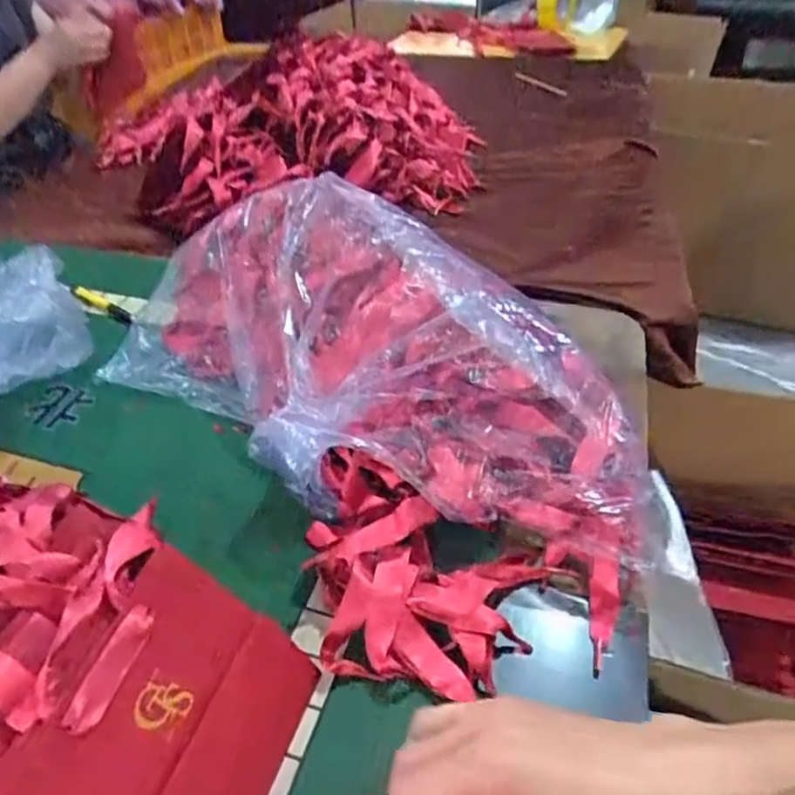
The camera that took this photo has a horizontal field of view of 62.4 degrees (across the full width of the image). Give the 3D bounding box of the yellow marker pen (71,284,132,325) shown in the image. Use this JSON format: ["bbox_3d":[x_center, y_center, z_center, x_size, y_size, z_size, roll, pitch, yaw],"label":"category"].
[{"bbox_3d":[-0.339,-0.105,0.751,0.102,0.014,0.019,27,49,29],"label":"yellow marker pen"}]

